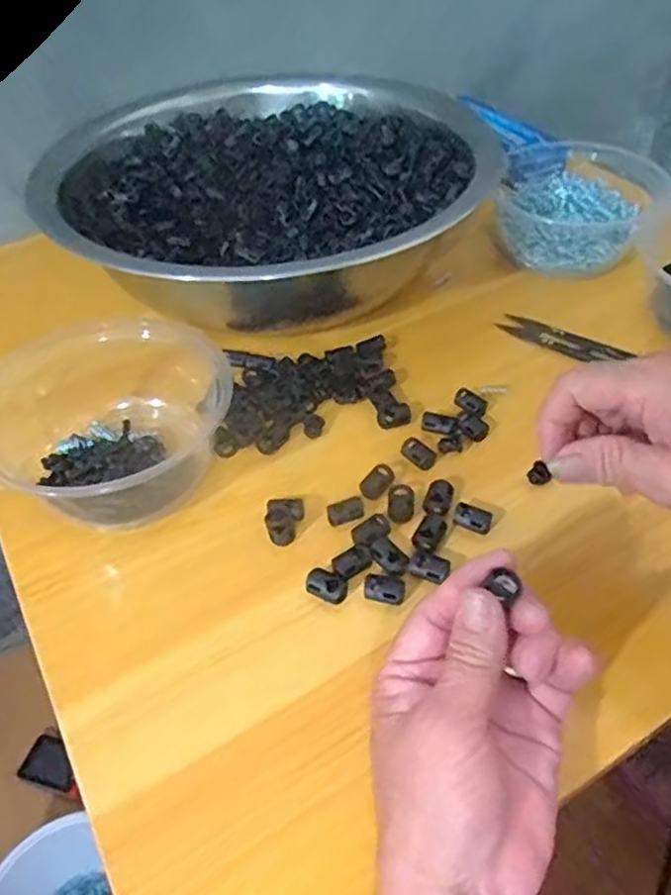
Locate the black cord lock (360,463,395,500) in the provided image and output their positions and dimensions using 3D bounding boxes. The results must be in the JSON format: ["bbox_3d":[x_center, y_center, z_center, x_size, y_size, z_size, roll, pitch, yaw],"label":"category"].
[{"bbox_3d":[0.024,0.019,0.390,0.014,0.006,0.021,31,55,28],"label":"black cord lock"}]

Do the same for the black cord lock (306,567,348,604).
[{"bbox_3d":[-0.005,0.069,0.344,0.021,0.010,0.015,29,54,27],"label":"black cord lock"}]

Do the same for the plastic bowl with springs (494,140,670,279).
[{"bbox_3d":[0.183,-0.187,0.539,0.116,0.051,0.127,-2,46,2],"label":"plastic bowl with springs"}]

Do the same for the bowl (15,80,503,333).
[{"bbox_3d":[-0.064,-0.200,0.536,0.296,0.089,0.286,-2,46,2],"label":"bowl"}]

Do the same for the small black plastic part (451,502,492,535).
[{"bbox_3d":[0.073,0.038,0.371,0.020,0.009,0.012,14,49,16],"label":"small black plastic part"}]

